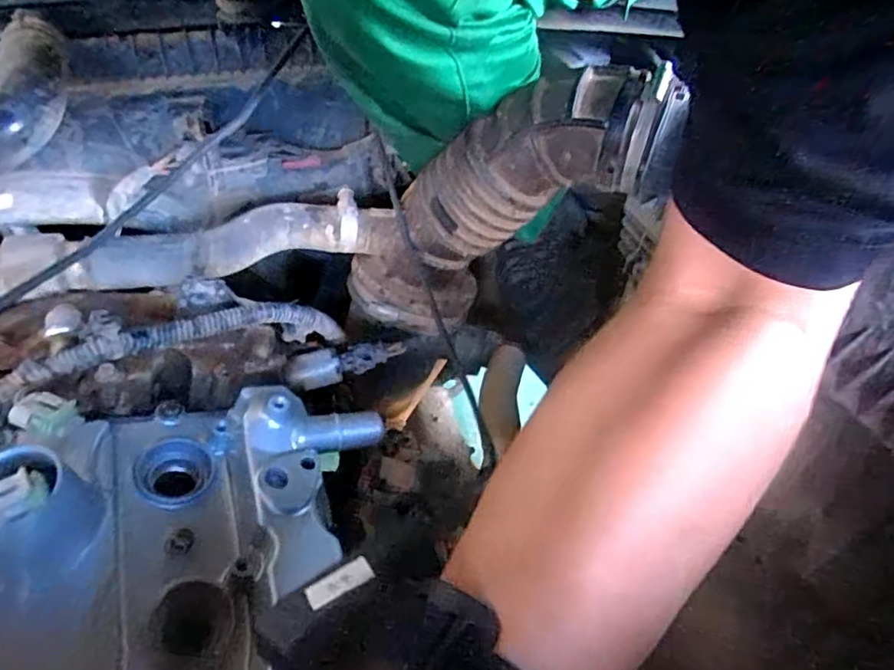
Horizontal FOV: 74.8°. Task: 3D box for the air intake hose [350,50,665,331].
[{"bbox_3d":[0.030,-0.094,0.444,0.124,0.280,0.068,40,43,-15],"label":"air intake hose"}]

